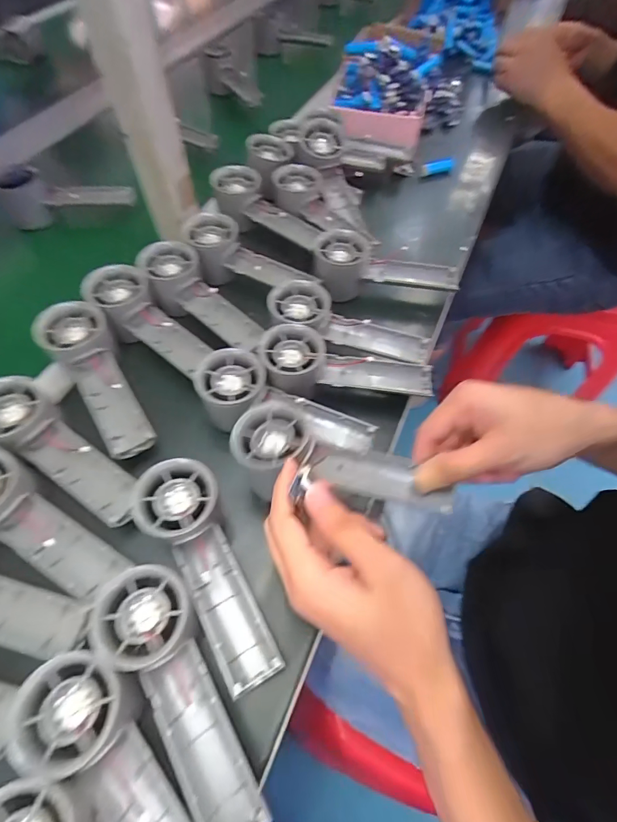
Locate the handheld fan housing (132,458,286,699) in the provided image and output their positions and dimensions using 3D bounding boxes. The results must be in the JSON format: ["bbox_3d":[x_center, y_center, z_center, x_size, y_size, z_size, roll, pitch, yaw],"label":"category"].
[{"bbox_3d":[-0.072,0.111,0.298,0.058,0.037,0.162,-26,75,-15],"label":"handheld fan housing"}]

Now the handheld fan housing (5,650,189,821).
[{"bbox_3d":[-0.104,0.212,0.234,0.055,0.033,0.157,-37,79,-20],"label":"handheld fan housing"}]

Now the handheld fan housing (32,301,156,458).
[{"bbox_3d":[-0.190,-0.027,0.379,0.056,0.034,0.161,-30,78,-17],"label":"handheld fan housing"}]

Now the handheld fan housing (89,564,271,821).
[{"bbox_3d":[-0.080,0.174,0.254,0.054,0.028,0.158,-27,77,-15],"label":"handheld fan housing"}]

